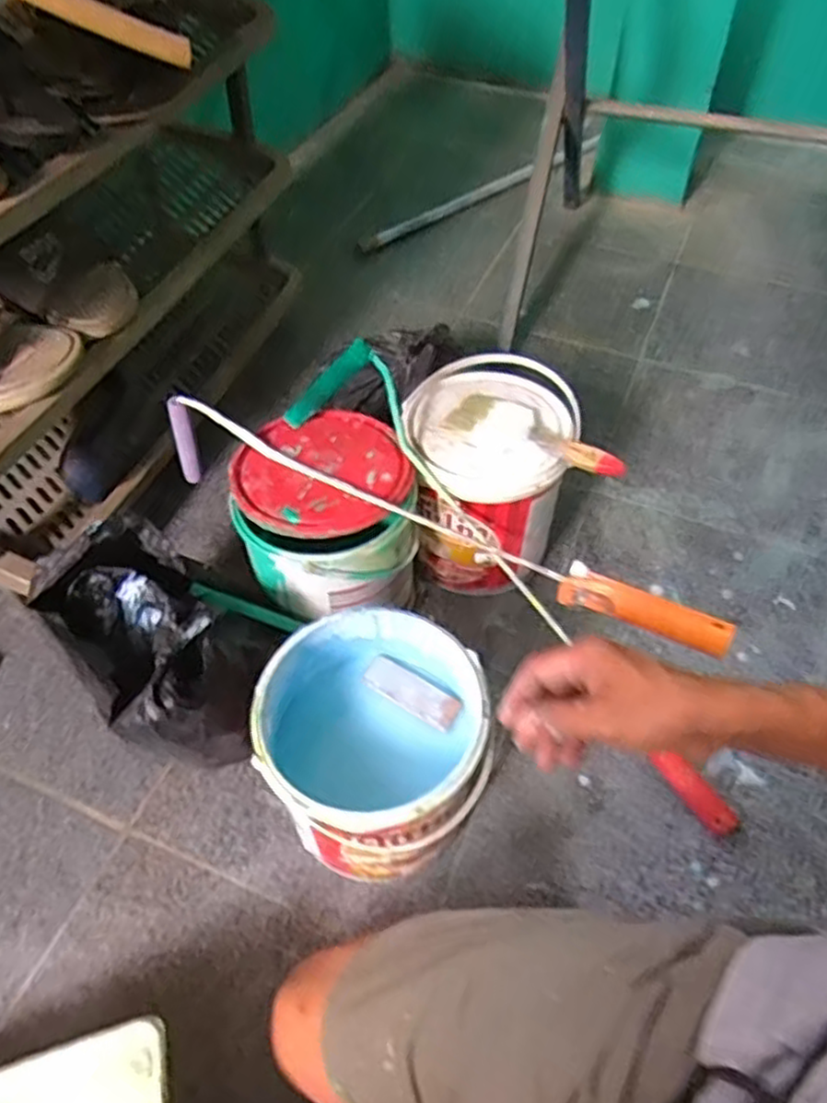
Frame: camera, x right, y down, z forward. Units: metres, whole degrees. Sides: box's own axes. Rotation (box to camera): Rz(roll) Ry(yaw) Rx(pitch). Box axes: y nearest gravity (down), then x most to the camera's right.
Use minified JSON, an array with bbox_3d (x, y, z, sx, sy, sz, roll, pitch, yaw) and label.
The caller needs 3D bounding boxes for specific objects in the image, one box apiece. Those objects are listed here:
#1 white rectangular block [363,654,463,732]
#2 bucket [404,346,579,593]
[{"bbox_3d":[-0.001,0.128,0.669,0.093,0.006,0.035,29,57,19],"label":"white rectangular block"},{"bbox_3d":[0.083,-0.085,0.850,0.180,0.208,0.203,6,53,4],"label":"bucket"}]

